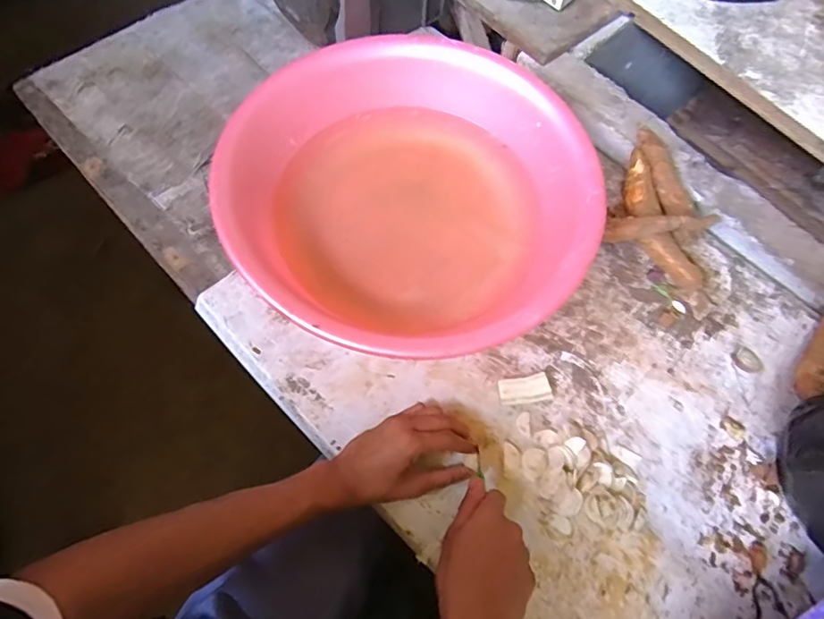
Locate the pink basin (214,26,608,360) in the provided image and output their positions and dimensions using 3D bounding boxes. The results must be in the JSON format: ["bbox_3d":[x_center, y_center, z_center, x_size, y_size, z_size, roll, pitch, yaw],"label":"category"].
[{"bbox_3d":[-0.005,-0.130,0.600,0.391,0.119,0.410,1,66,-1],"label":"pink basin"}]

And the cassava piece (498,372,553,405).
[{"bbox_3d":[0.126,0.092,0.563,0.059,0.018,0.029,-11,67,-6],"label":"cassava piece"}]

